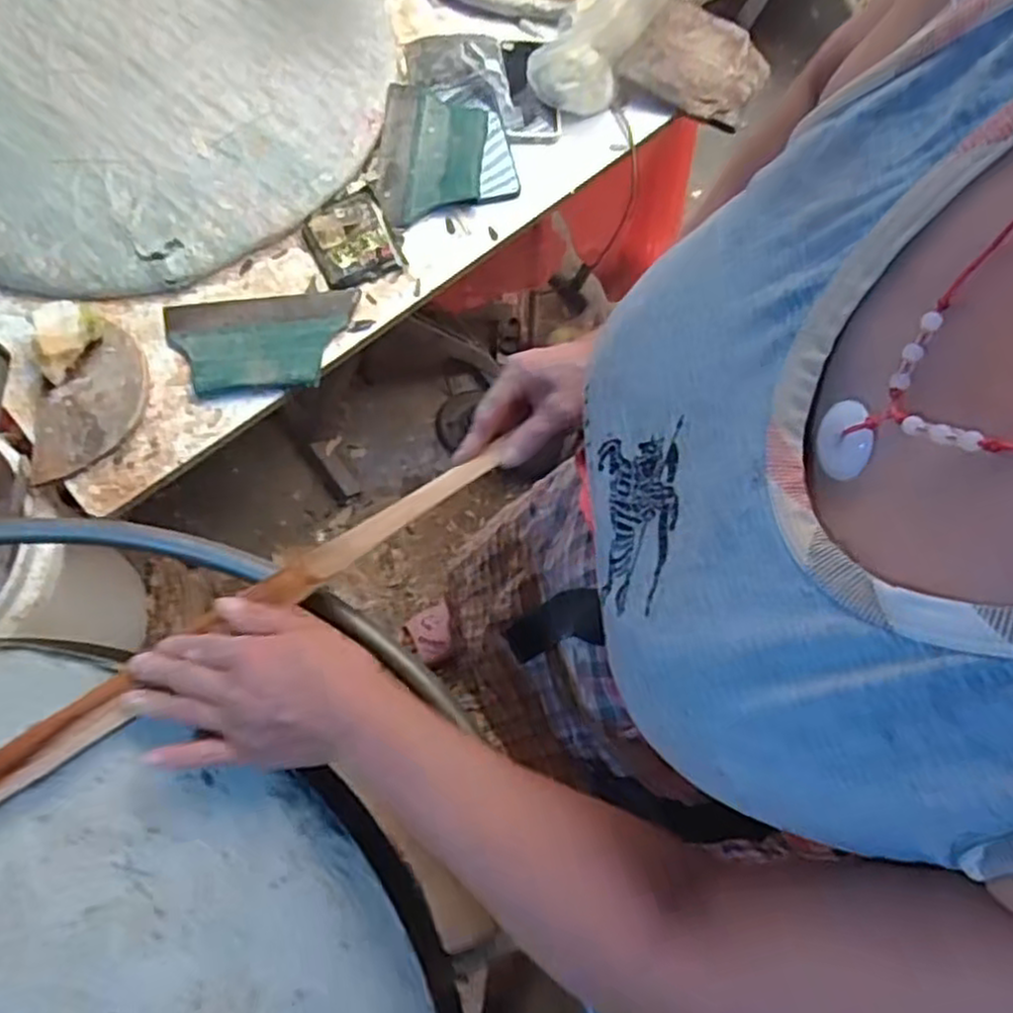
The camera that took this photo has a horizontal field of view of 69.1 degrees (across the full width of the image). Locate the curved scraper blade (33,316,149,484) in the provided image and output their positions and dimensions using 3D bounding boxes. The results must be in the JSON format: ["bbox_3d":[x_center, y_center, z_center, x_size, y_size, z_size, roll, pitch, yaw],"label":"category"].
[{"bbox_3d":[-0.417,-0.113,0.746,0.091,0.010,0.184,-1,66,-9],"label":"curved scraper blade"}]

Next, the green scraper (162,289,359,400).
[{"bbox_3d":[-0.262,-0.179,0.779,0.198,0.020,0.125,-7,71,-5],"label":"green scraper"}]

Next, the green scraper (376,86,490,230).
[{"bbox_3d":[-0.090,-0.414,0.870,0.118,0.011,0.177,3,76,5],"label":"green scraper"}]

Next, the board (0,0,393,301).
[{"bbox_3d":[-0.450,-0.537,0.906,0.581,0.043,0.622,1,70,-2],"label":"board"}]

